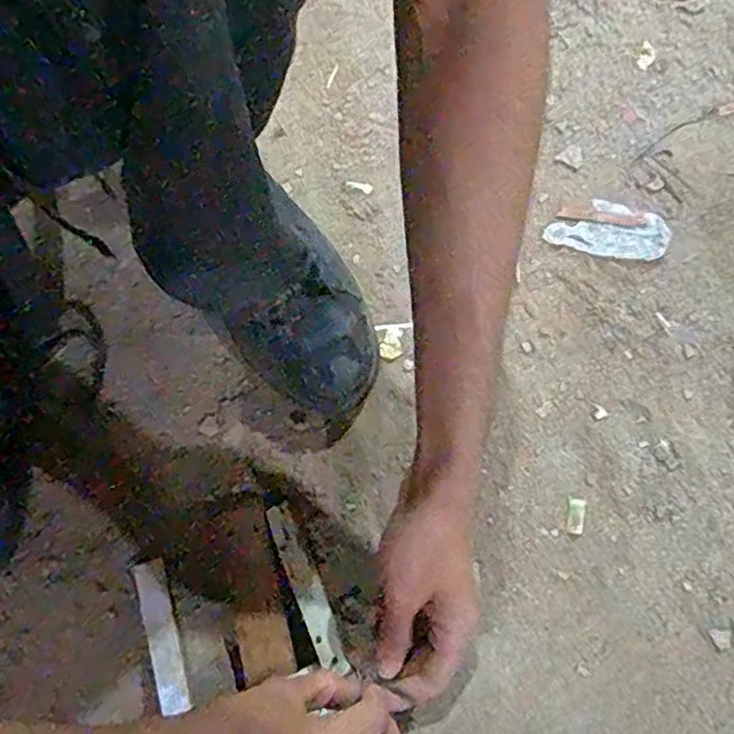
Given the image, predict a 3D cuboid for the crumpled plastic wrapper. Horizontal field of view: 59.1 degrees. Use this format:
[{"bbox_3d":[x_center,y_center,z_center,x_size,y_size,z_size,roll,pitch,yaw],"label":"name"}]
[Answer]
[{"bbox_3d":[0.206,-0.120,0.555,0.100,0.006,0.052,15,71,6],"label":"crumpled plastic wrapper"}]

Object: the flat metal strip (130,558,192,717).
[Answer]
[{"bbox_3d":[-0.140,0.180,0.439,0.020,0.008,0.101,-21,58,-7],"label":"flat metal strip"}]

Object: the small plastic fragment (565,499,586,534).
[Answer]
[{"bbox_3d":[0.154,0.110,0.475,0.012,0.004,0.025,11,70,4],"label":"small plastic fragment"}]

